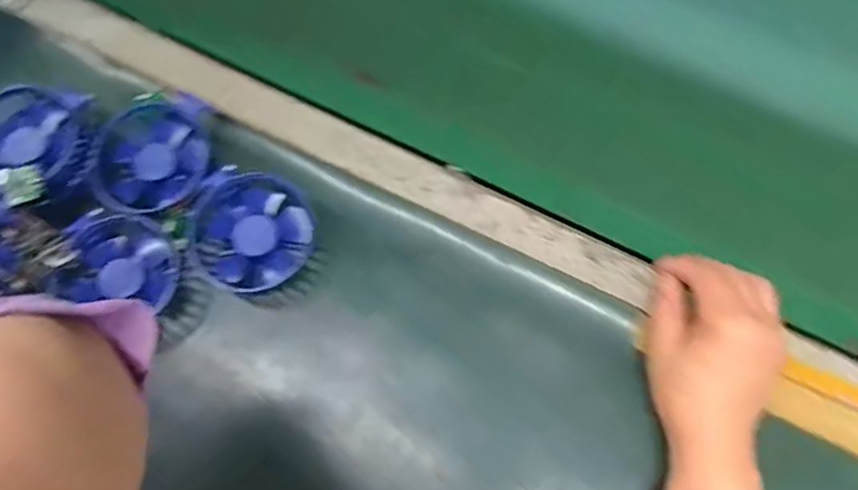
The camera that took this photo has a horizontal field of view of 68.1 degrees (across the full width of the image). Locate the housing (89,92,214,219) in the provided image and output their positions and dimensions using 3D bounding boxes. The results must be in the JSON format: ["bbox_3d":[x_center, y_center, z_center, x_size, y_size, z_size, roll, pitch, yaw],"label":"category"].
[{"bbox_3d":[-0.221,-0.067,0.510,0.093,0.023,0.098,-1,69,2],"label":"housing"}]

